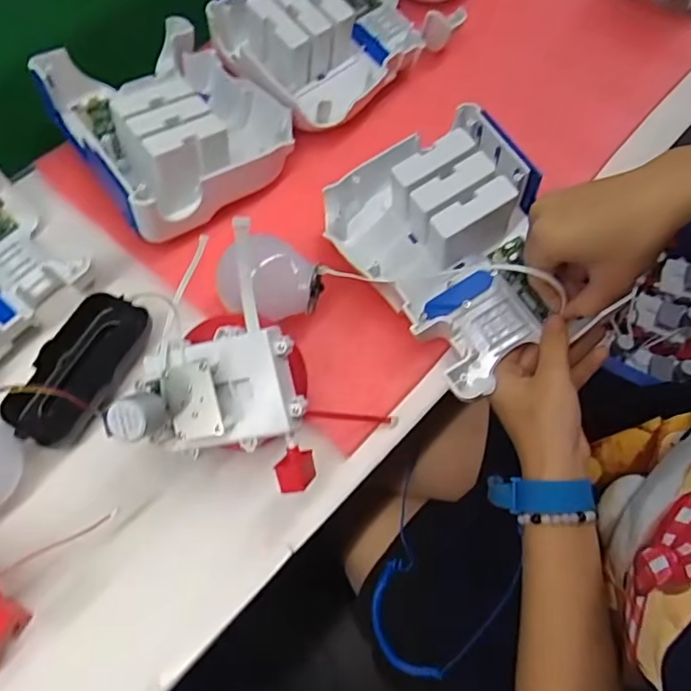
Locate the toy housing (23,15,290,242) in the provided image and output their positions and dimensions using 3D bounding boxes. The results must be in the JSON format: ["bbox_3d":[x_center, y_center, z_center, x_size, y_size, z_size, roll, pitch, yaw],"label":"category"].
[{"bbox_3d":[-0.139,-0.180,0.444,0.141,0.069,0.177,-35,68,-14],"label":"toy housing"}]

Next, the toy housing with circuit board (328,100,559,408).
[{"bbox_3d":[0.078,-0.074,0.389,0.136,0.068,0.166,-34,67,-13],"label":"toy housing with circuit board"}]

